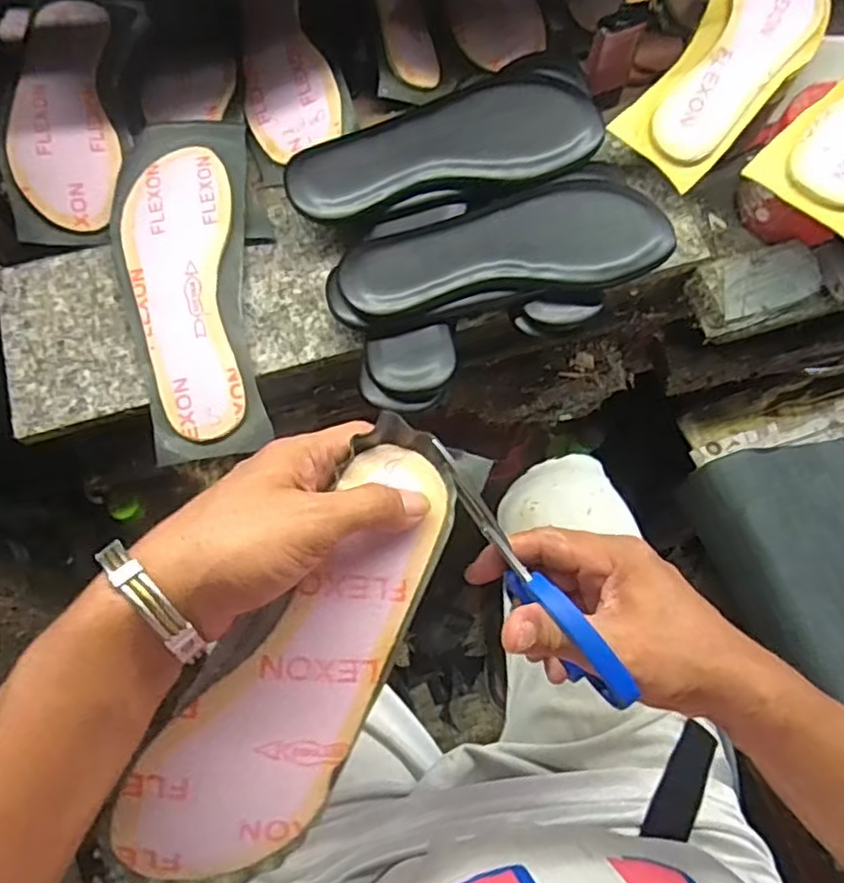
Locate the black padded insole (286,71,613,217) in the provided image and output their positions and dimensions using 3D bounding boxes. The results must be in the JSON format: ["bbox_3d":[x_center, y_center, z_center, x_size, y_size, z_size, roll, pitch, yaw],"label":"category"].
[{"bbox_3d":[0.016,-0.238,0.531,0.244,0.011,0.088,-13,77,-4],"label":"black padded insole"}]

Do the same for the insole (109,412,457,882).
[{"bbox_3d":[-0.063,0.106,0.337,0.089,0.019,0.249,29,83,-13],"label":"insole"}]

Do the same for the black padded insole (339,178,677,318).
[{"bbox_3d":[0.061,-0.151,0.511,0.242,0.025,0.087,-10,69,-6],"label":"black padded insole"}]

